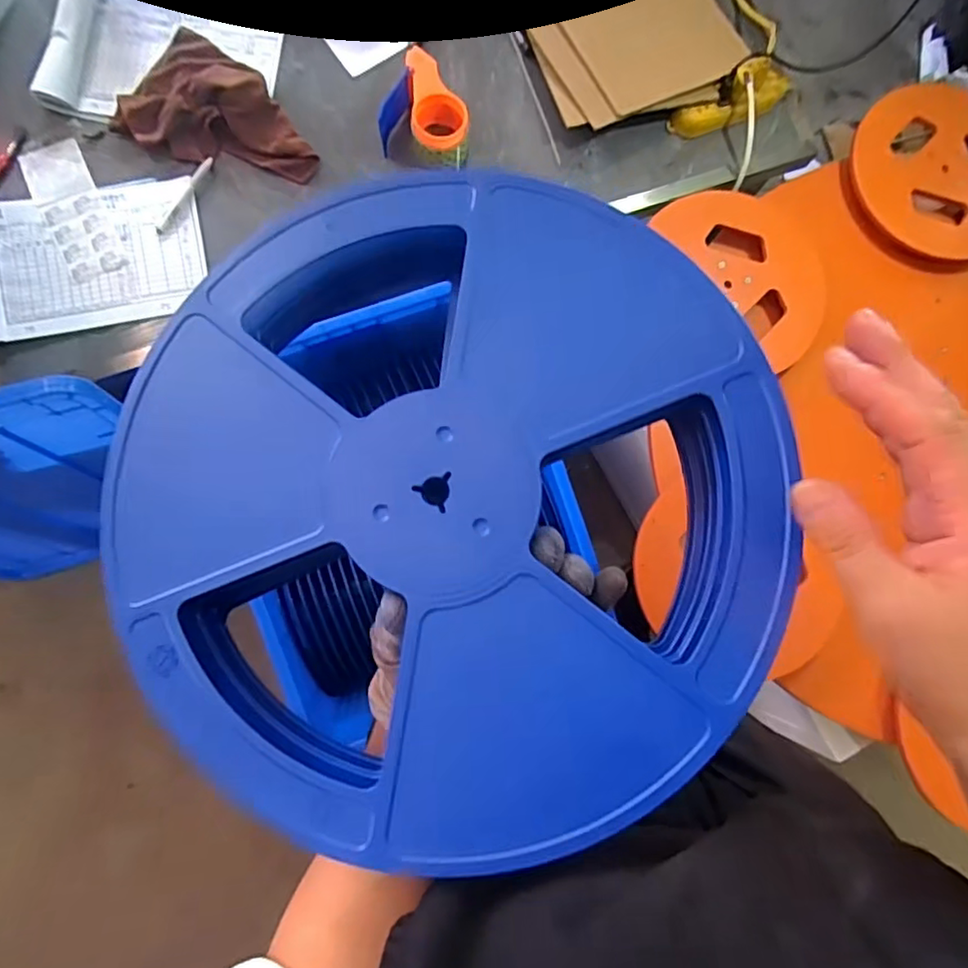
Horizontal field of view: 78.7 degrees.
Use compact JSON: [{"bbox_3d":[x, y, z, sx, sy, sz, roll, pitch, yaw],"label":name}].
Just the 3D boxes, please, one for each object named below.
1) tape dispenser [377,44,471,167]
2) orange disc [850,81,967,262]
[{"bbox_3d":[-0.080,-0.550,0.876,0.128,0.060,0.137,14,83,-2],"label":"tape dispenser"},{"bbox_3d":[0.679,-0.473,0.879,0.265,0.034,0.239,11,92,-5],"label":"orange disc"}]

